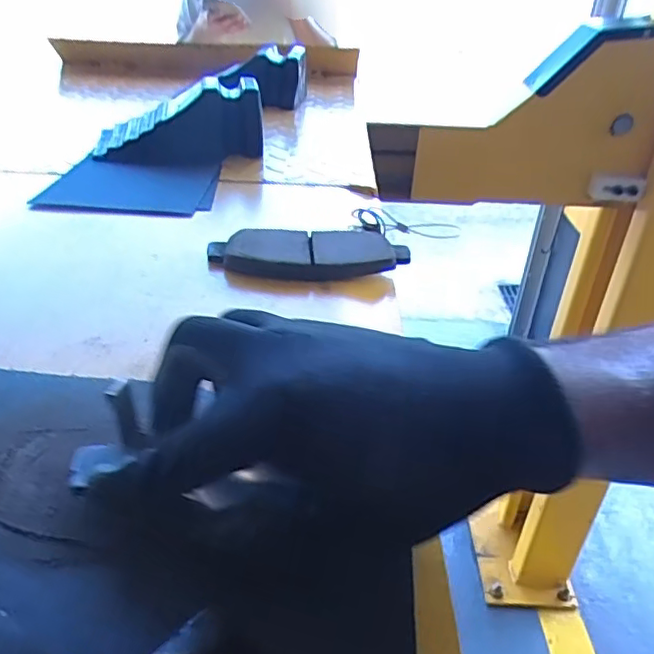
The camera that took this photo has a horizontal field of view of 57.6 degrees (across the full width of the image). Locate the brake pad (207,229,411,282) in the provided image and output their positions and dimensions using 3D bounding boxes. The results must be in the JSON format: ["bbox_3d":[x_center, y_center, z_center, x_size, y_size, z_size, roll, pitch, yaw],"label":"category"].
[{"bbox_3d":[-0.012,-0.051,0.421,0.139,0.013,0.062,2,33,-2],"label":"brake pad"}]

